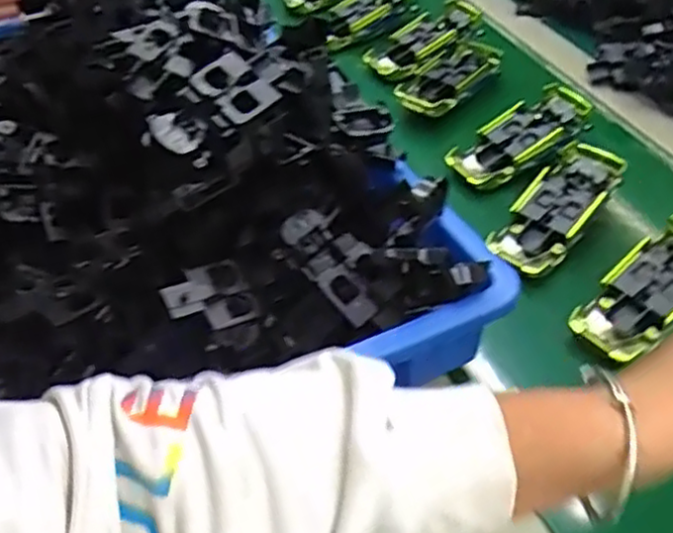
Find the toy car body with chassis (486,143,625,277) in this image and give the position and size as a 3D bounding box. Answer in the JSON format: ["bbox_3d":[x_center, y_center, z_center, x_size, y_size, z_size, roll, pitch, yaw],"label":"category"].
[{"bbox_3d":[0.176,-0.045,0.562,0.053,0.023,0.129,32,72,30],"label":"toy car body with chassis"}]

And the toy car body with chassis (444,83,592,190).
[{"bbox_3d":[0.169,-0.115,0.632,0.141,0.027,0.061,-34,51,-9],"label":"toy car body with chassis"}]

